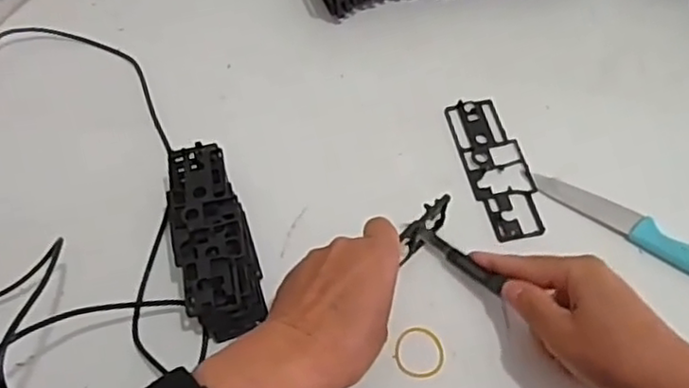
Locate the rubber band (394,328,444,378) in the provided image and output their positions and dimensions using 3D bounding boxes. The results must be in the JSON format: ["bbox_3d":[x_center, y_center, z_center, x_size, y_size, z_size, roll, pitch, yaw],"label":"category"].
[{"bbox_3d":[0.047,0.100,0.417,0.030,0.004,0.031,0,58,1],"label":"rubber band"}]

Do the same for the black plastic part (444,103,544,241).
[{"bbox_3d":[0.112,-0.021,0.487,0.044,0.005,0.118,-10,58,-5],"label":"black plastic part"}]

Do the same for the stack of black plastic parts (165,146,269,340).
[{"bbox_3d":[-0.087,0.031,0.442,0.047,0.036,0.135,-16,58,-8],"label":"stack of black plastic parts"}]

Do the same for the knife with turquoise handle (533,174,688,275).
[{"bbox_3d":[0.212,0.030,0.453,0.171,0.011,0.021,32,64,19],"label":"knife with turquoise handle"}]

